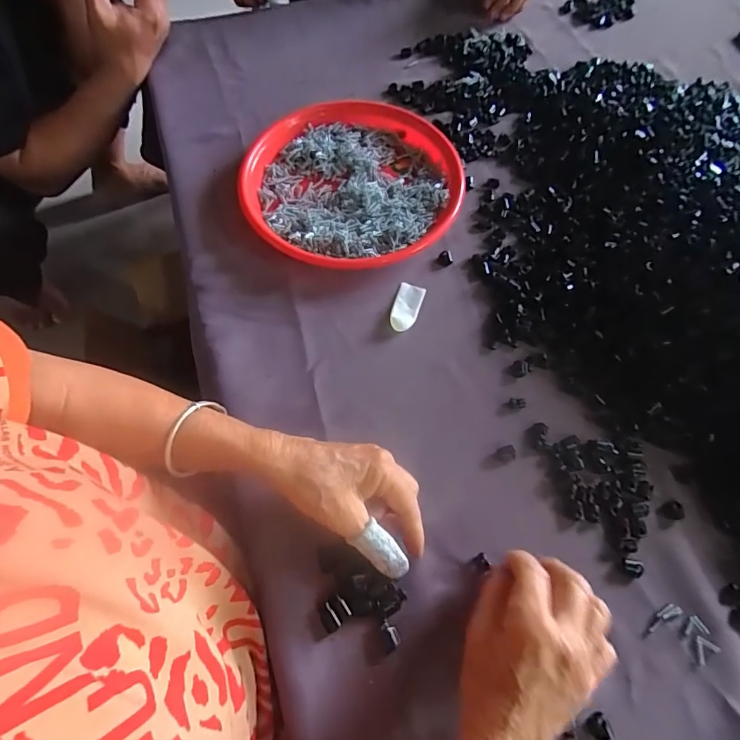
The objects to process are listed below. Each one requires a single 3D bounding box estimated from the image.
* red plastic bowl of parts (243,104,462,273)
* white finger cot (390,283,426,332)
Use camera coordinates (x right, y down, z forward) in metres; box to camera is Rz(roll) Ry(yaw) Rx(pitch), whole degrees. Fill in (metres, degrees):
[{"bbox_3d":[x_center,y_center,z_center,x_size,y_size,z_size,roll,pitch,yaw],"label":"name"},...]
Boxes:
[{"bbox_3d":[-0.016,-0.211,0.504,0.228,0.037,0.235,0,66,1],"label":"red plastic bowl of parts"},{"bbox_3d":[0.037,-0.064,0.454,0.026,0.009,0.055,15,67,8],"label":"white finger cot"}]

